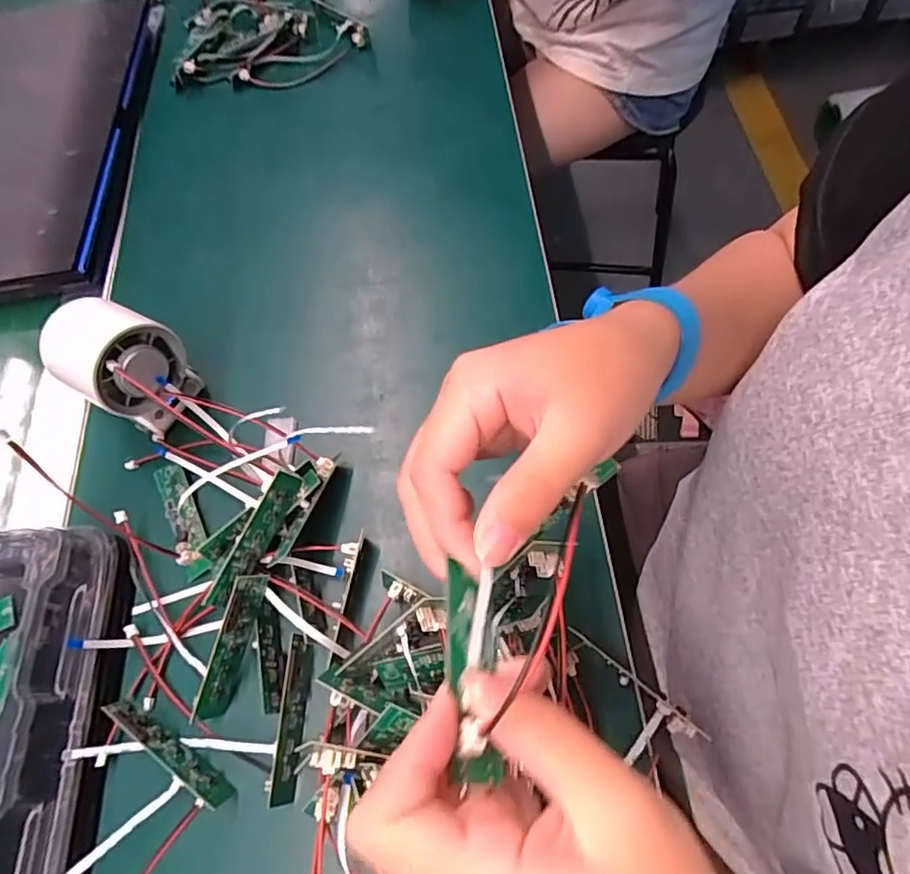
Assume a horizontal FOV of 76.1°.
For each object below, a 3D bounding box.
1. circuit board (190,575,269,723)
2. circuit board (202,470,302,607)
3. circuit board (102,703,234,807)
[{"bbox_3d":[-0.125,0.118,0.322,0.008,0.022,0.084,19,91,40],"label":"circuit board"},{"bbox_3d":[-0.114,0.058,0.333,0.005,0.020,0.082,21,82,41],"label":"circuit board"},{"bbox_3d":[-0.154,0.168,0.313,0.082,0.021,0.005,33,86,13],"label":"circuit board"}]

